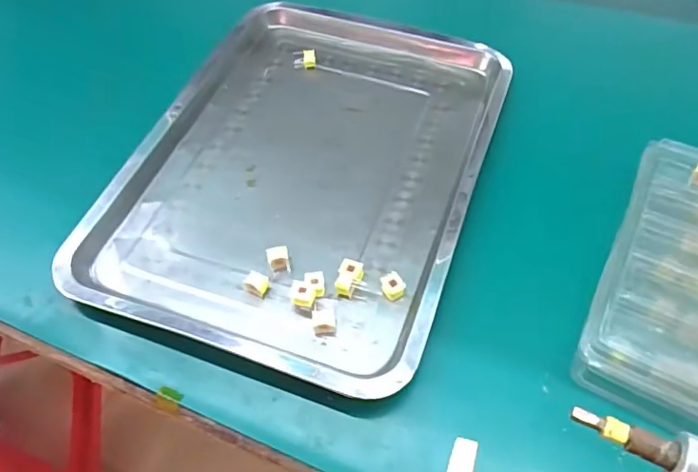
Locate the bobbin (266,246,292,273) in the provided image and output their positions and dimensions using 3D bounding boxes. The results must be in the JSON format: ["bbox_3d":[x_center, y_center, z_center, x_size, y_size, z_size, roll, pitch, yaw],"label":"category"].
[{"bbox_3d":[-0.055,0.020,0.429,0.017,0.012,0.021,-13,56,-7],"label":"bobbin"}]

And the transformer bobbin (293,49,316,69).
[{"bbox_3d":[-0.046,-0.182,0.564,0.022,0.018,0.013,-4,55,-1],"label":"transformer bobbin"}]

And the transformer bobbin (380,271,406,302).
[{"bbox_3d":[0.033,0.038,0.407,0.017,0.012,0.017,-28,59,-16],"label":"transformer bobbin"}]

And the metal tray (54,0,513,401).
[{"bbox_3d":[-0.032,-0.078,0.486,0.292,0.024,0.397,16,59,12],"label":"metal tray"}]

